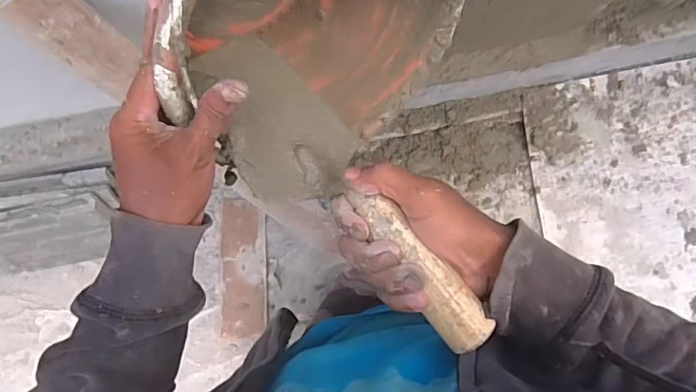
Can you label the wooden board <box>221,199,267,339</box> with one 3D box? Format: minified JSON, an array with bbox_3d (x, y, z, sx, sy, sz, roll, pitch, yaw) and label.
[{"bbox_3d":[-0.262,0.184,1.310,0.113,0.016,0.342,0,85,2],"label":"wooden board"}]

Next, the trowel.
[{"bbox_3d":[-0.011,-0.006,0.376,0.079,0.059,0.283,-43,72,2],"label":"trowel"}]

